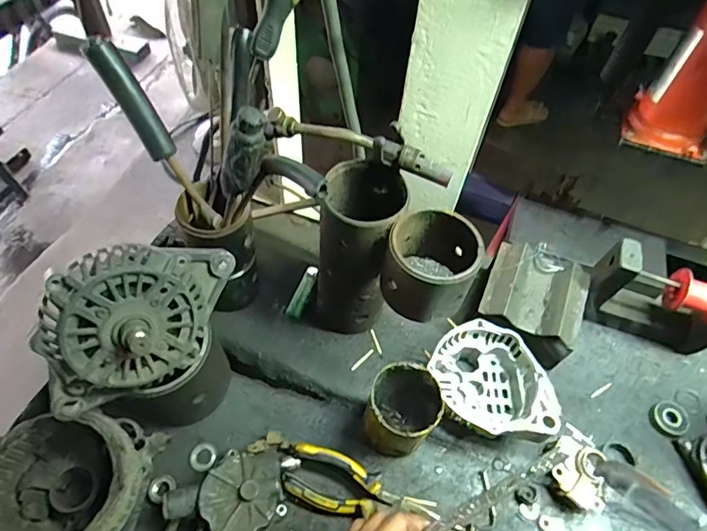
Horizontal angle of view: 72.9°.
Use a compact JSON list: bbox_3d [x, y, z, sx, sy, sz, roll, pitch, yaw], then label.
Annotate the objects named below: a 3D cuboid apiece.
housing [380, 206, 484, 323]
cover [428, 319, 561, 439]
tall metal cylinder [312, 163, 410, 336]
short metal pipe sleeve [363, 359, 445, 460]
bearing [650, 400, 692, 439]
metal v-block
[{"bbox_3d":[0.077,-0.003,0.473,0.086,0.075,0.087,17,56,8],"label":"housing"},{"bbox_3d":[0.158,0.146,0.565,0.126,0.080,0.146,-13,58,-12],"label":"cover"},{"bbox_3d":[0.002,-0.008,0.566,0.092,0.231,0.104,15,56,7],"label":"tall metal cylinder"},{"bbox_3d":[0.053,0.158,0.526,0.073,0.110,0.083,17,57,8],"label":"short metal pipe sleeve"},{"bbox_3d":[0.389,0.186,0.587,0.041,0.009,0.043,2,56,-2],"label":"bearing"},{"bbox_3d":[0.228,0.052,0.620,0.121,0.089,0.151,22,57,11],"label":"metal v-block"}]

